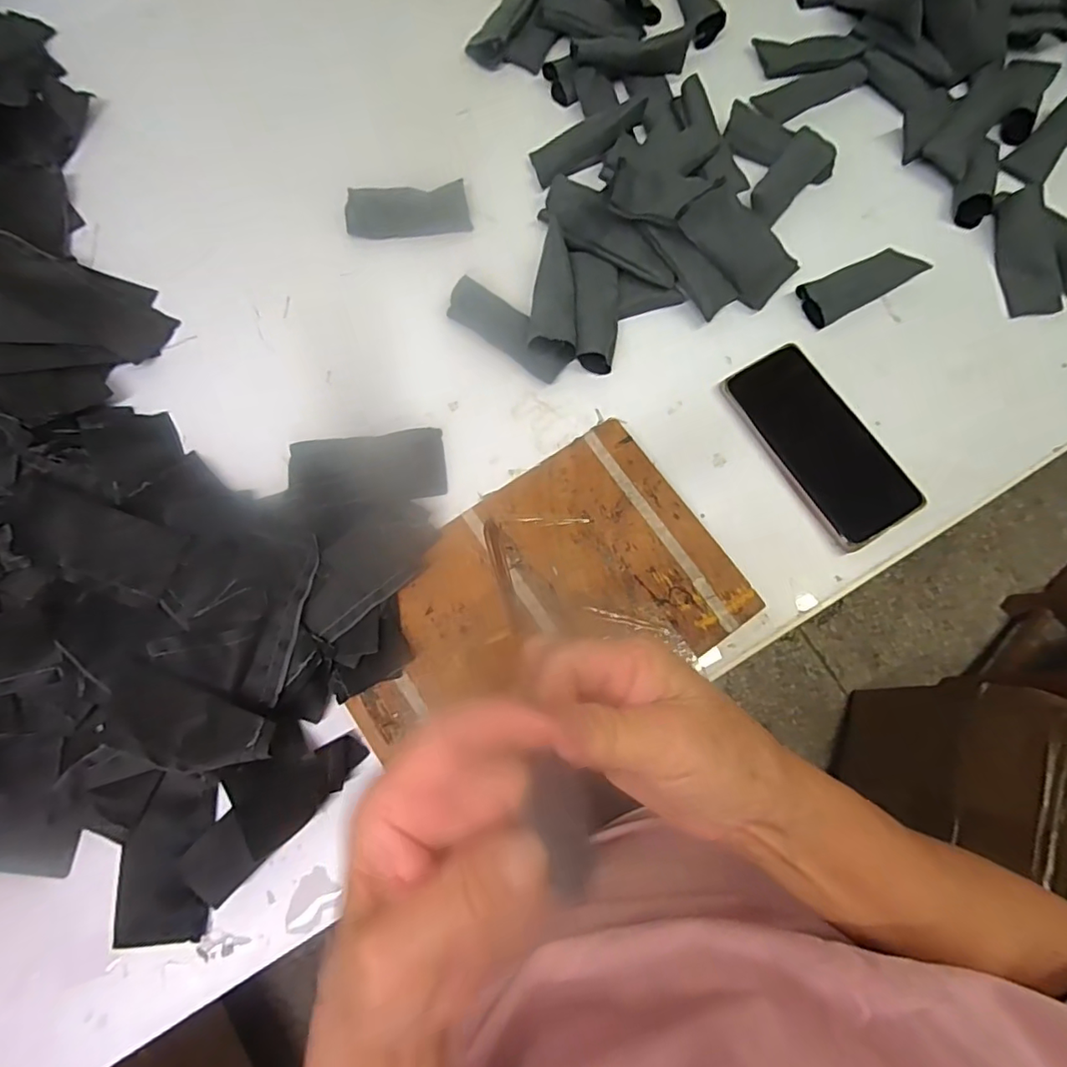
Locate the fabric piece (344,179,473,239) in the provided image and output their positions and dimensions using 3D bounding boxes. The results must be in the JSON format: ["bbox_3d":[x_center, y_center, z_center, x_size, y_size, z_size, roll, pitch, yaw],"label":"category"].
[{"bbox_3d":[-0.106,-0.270,0.474,0.102,0.028,0.033,-5,74,-4],"label":"fabric piece"}]

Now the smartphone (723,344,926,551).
[{"bbox_3d":[0.221,-0.070,0.435,0.081,0.015,0.159,-30,77,-10],"label":"smartphone"}]

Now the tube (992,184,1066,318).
[{"bbox_3d":[0.441,-0.242,0.482,0.067,0.034,0.103,-3,74,-3],"label":"tube"}]

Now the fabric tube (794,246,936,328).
[{"bbox_3d":[0.273,-0.207,0.468,0.108,0.019,0.036,-26,77,-9],"label":"fabric tube"}]

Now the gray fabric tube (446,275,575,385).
[{"bbox_3d":[-0.019,-0.160,0.446,0.107,0.027,0.027,37,76,8],"label":"gray fabric tube"}]

